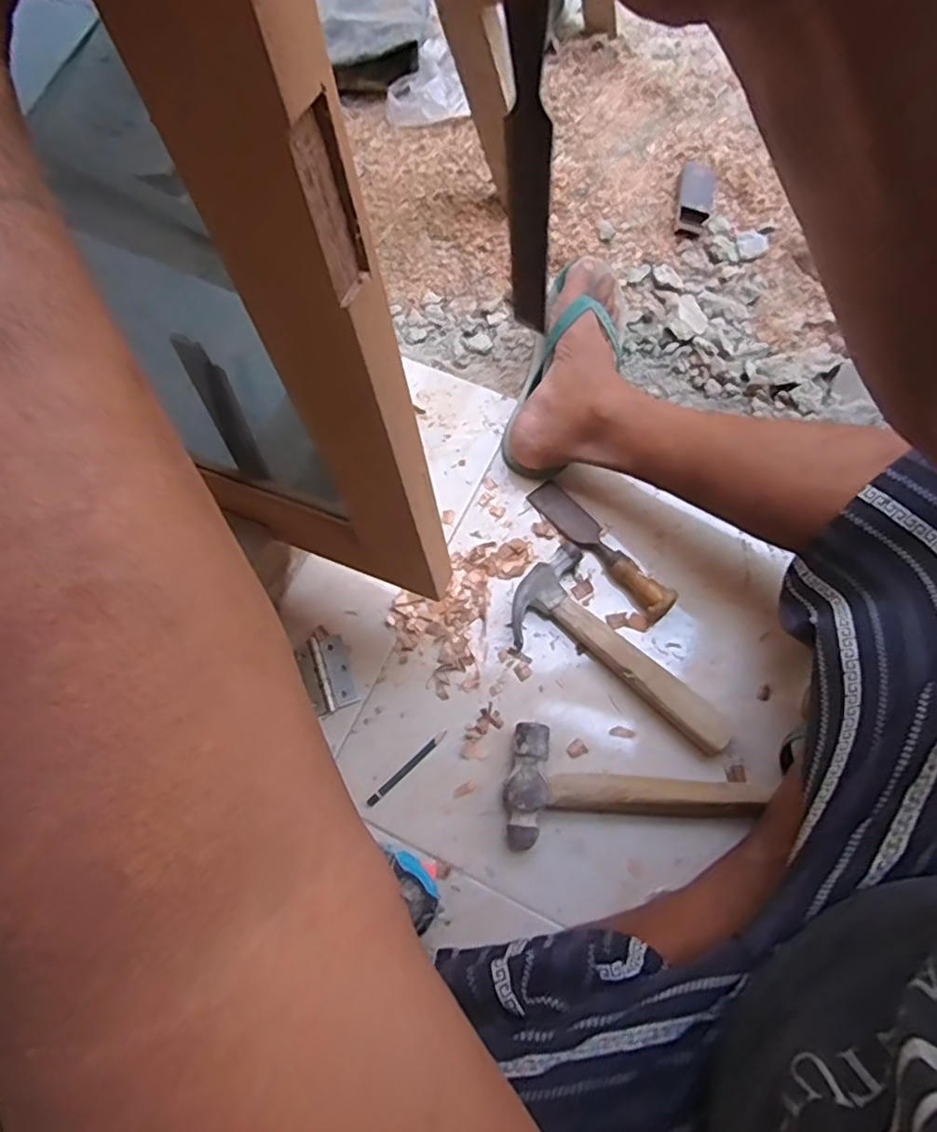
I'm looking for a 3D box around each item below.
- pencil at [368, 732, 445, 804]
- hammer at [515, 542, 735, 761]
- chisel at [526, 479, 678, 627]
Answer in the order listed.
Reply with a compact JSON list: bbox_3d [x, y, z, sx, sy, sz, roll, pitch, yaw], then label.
[{"bbox_3d":[-0.060,0.199,0.629,0.097,0.008,0.009,-42,74,-12],"label":"pencil"},{"bbox_3d":[0.142,0.100,0.650,0.106,0.024,0.249,-37,73,-10],"label":"hammer"},{"bbox_3d":[0.144,-0.022,0.698,0.041,0.026,0.196,-38,73,-11],"label":"chisel"}]

